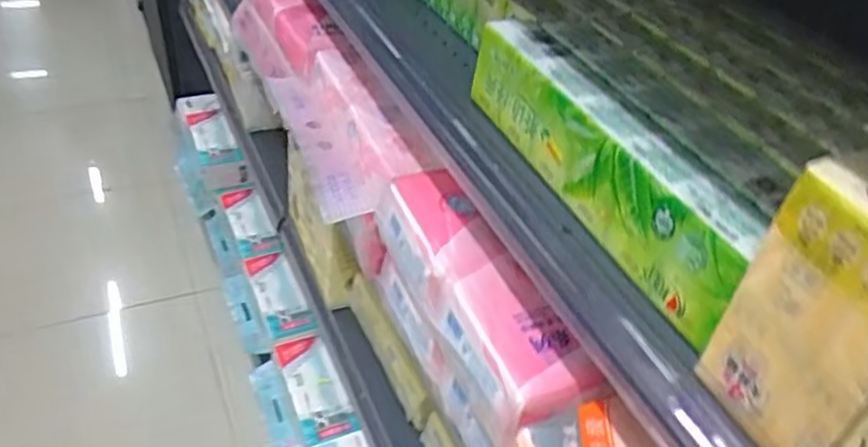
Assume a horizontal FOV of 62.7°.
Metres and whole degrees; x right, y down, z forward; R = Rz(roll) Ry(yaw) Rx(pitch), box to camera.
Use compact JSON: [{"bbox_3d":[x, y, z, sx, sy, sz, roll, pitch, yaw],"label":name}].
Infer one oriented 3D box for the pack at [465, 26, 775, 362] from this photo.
[{"bbox_3d":[0.121,-0.046,0.519,0.050,0.079,0.307,-12,43,-21],"label":"pack"}]

